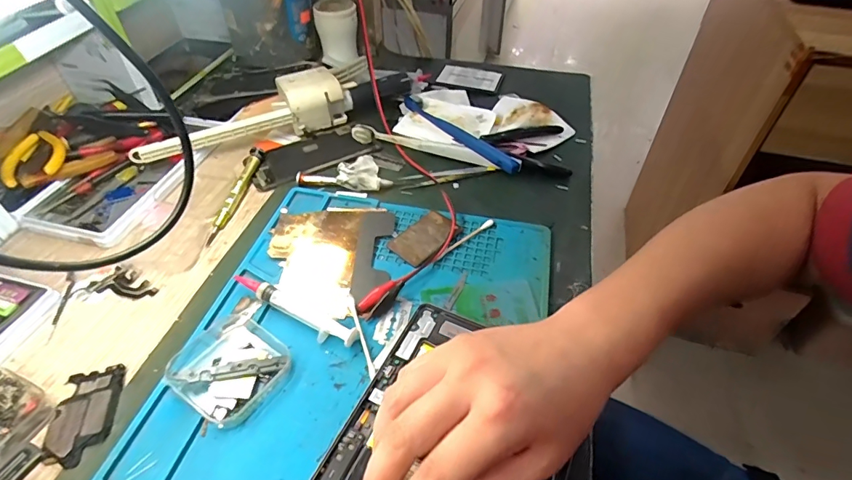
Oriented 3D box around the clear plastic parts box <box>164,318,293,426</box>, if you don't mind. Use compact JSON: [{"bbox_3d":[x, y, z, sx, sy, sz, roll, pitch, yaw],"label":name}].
[{"bbox_3d":[-0.131,0.083,0.303,0.070,0.019,0.063,27,52,23],"label":"clear plastic parts box"}]

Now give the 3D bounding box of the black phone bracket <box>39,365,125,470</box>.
[{"bbox_3d":[-0.220,0.110,0.290,0.038,0.004,0.063,-9,47,-9],"label":"black phone bracket"}]

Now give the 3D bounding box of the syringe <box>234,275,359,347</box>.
[{"bbox_3d":[-0.099,0.051,0.336,0.108,0.014,0.016,22,50,19],"label":"syringe"}]

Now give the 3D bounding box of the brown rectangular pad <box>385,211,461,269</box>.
[{"bbox_3d":[0.000,-0.002,0.395,0.039,0.004,0.060,36,56,29],"label":"brown rectangular pad"}]

